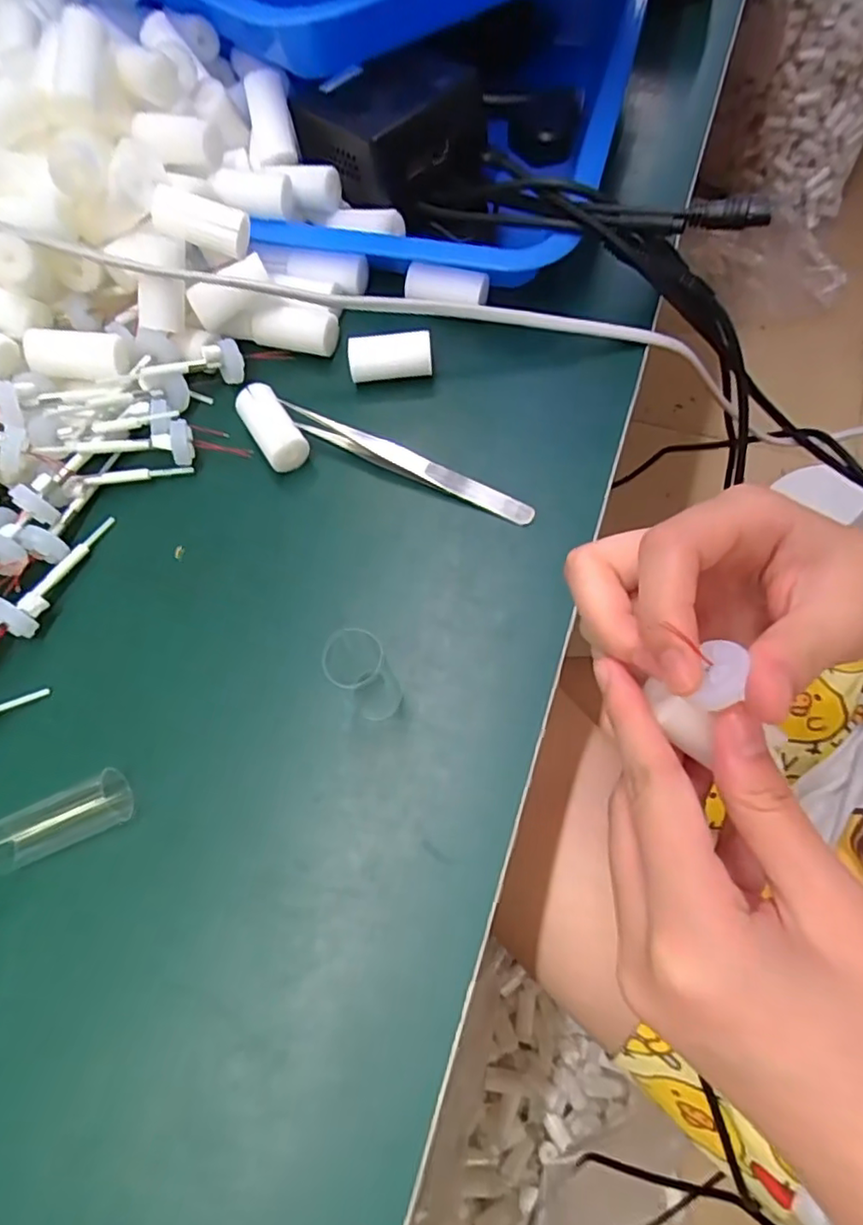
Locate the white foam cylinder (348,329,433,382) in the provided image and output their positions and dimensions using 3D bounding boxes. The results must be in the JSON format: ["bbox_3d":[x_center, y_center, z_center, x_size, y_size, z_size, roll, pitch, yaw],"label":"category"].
[{"bbox_3d":[-0.020,-0.125,0.304,0.040,0.016,0.017,-5,67,3],"label":"white foam cylinder"}]

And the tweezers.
[{"bbox_3d":[-0.012,-0.068,0.285,0.125,0.010,0.011,24,72,14],"label":"tweezers"}]

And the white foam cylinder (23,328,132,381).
[{"bbox_3d":[-0.166,-0.120,0.289,0.042,0.016,0.019,-2,68,4],"label":"white foam cylinder"}]

